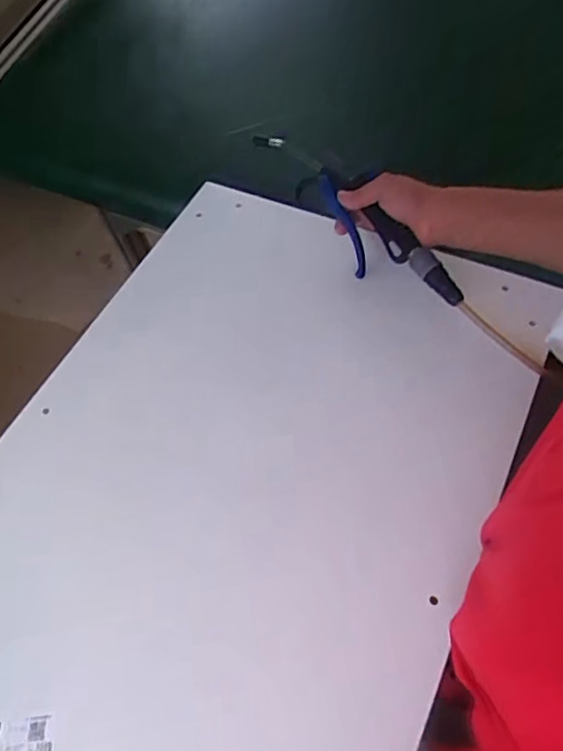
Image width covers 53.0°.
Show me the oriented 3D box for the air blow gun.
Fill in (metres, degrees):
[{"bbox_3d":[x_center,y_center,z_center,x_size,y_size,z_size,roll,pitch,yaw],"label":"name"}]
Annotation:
[{"bbox_3d":[0.083,-0.189,0.661,0.066,0.059,0.324,-35,65,-15],"label":"air blow gun"}]

